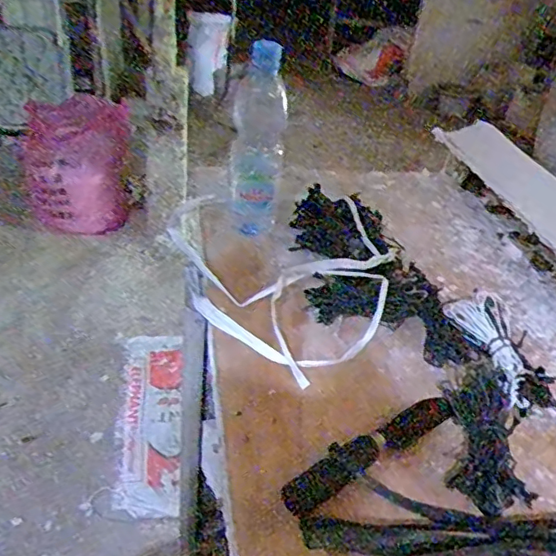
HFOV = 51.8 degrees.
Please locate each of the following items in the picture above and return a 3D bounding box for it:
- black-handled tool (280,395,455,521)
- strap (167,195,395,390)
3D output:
[{"bbox_3d":[0.083,0.148,0.500,0.195,0.016,0.032,-22,46,-33],"label":"black-handled tool"},{"bbox_3d":[0.035,-0.001,0.655,0.244,0.055,0.229,-13,42,-25],"label":"strap"}]

